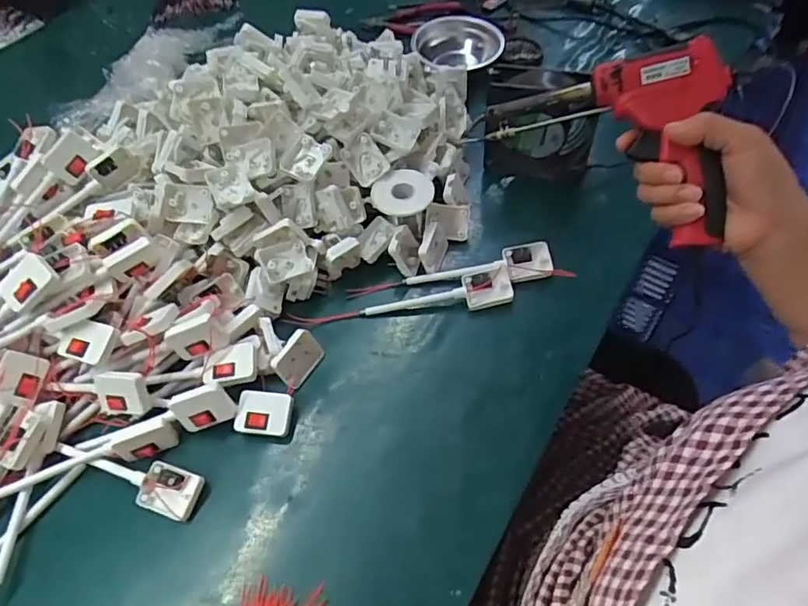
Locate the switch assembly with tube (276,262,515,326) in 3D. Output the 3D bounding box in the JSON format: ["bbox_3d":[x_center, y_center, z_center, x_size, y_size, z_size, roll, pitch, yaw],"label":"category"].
[{"bbox_3d":[-0.002,-0.003,0.560,0.230,0.031,0.036,-10,56,-2],"label":"switch assembly with tube"}]

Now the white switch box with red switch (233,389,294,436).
[{"bbox_3d":[-0.127,0.101,0.505,0.049,0.015,0.039,5,73,4],"label":"white switch box with red switch"}]

